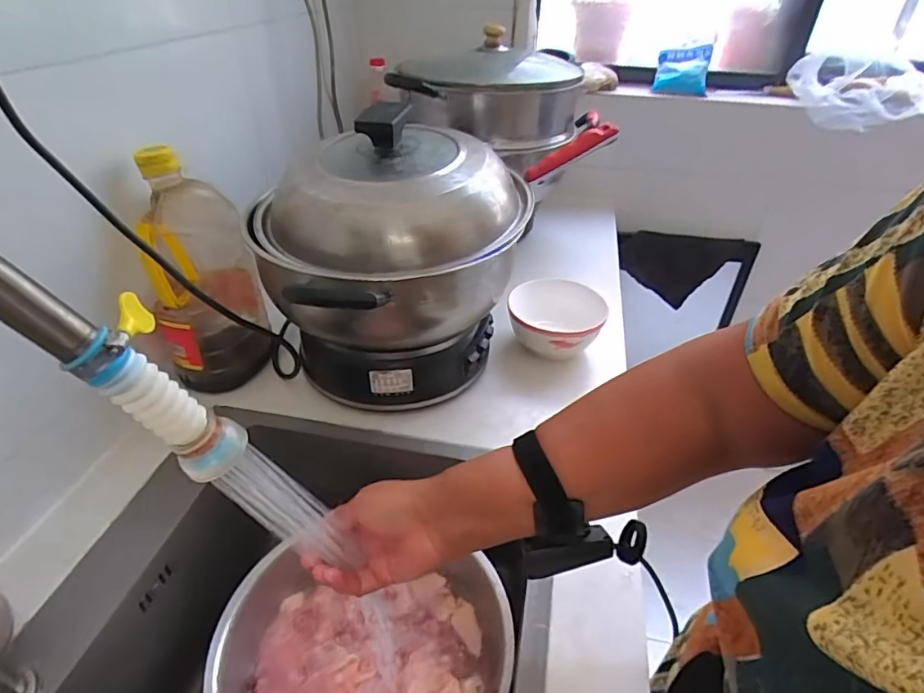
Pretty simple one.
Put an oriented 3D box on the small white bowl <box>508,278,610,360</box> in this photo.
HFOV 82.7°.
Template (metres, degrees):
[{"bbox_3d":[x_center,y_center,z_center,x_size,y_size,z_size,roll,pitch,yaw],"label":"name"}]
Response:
[{"bbox_3d":[0.125,-0.033,0.728,0.111,0.084,0.130,23,42,25],"label":"small white bowl"}]

